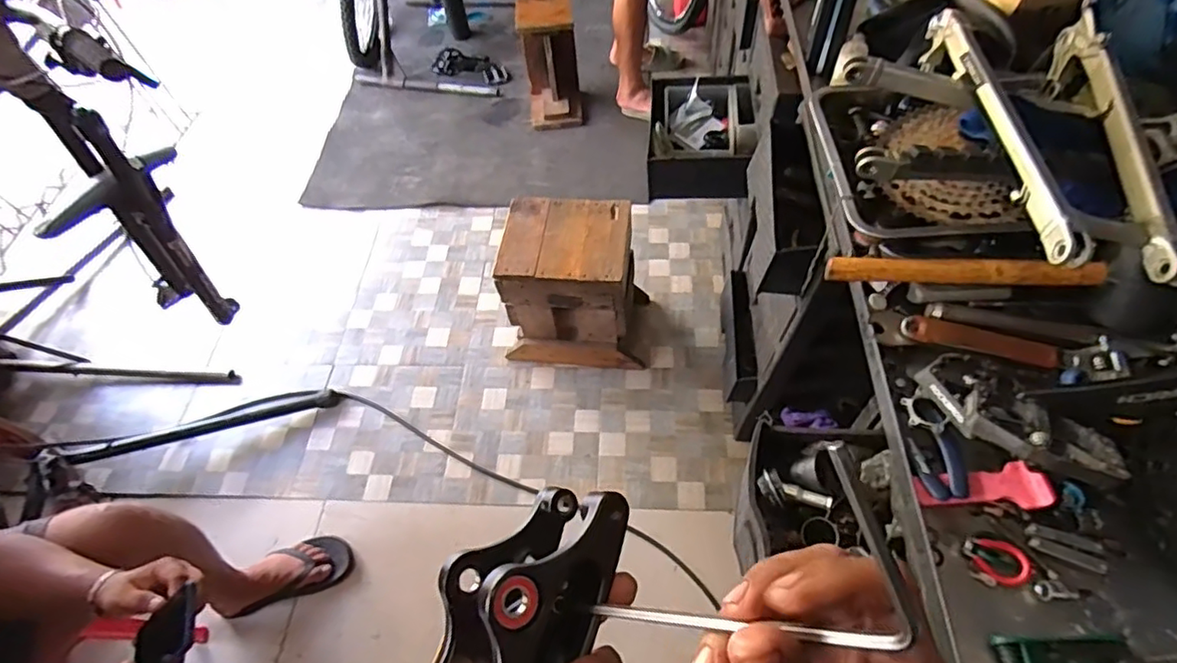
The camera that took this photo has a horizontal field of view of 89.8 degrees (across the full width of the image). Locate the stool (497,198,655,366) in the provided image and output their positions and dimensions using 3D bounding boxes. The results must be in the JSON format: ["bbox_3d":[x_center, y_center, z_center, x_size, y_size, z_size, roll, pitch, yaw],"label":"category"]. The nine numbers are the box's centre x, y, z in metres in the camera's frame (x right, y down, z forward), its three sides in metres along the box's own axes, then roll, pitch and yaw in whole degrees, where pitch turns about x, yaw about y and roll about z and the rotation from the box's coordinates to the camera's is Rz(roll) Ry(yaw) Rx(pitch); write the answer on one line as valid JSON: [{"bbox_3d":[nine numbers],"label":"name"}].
[{"bbox_3d":[-0.037,-0.115,1.595,0.357,0.427,0.248,1,57,6],"label":"stool"}]

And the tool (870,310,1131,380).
[{"bbox_3d":[0.440,0.013,0.641,0.240,0.013,0.042,9,74,14],"label":"tool"}]

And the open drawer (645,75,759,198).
[{"bbox_3d":[0.270,-0.482,1.439,0.234,0.124,0.330,2,57,6],"label":"open drawer"}]

